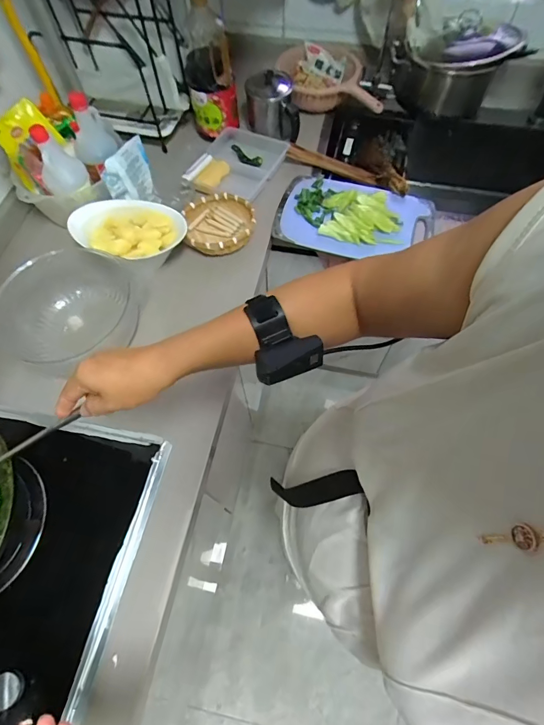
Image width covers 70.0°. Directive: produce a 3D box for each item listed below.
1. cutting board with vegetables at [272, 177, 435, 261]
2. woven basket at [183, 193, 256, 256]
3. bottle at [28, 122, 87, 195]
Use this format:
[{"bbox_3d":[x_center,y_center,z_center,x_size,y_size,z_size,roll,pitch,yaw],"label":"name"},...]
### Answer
[{"bbox_3d":[0.181,-0.333,0.864,0.329,0.043,0.215,18,66,9],"label":"cutting board with vegetables"},{"bbox_3d":[-0.113,-0.301,0.847,0.147,0.049,0.155,0,64,0],"label":"woven basket"},{"bbox_3d":[-0.418,-0.394,0.745,0.080,0.117,0.083,-30,68,-13],"label":"bottle"}]

